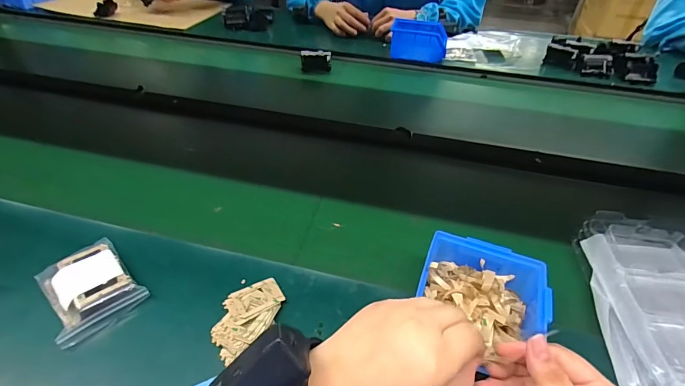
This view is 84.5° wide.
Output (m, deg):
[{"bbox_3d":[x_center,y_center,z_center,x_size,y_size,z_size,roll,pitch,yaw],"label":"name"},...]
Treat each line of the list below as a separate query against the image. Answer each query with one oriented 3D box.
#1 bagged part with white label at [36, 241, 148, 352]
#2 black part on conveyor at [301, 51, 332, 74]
[{"bbox_3d":[-0.287,0.108,0.426,0.109,0.031,0.086,33,51,30],"label":"bagged part with white label"},{"bbox_3d":[-0.060,-0.305,0.876,0.071,0.049,0.019,-7,43,-10],"label":"black part on conveyor"}]

